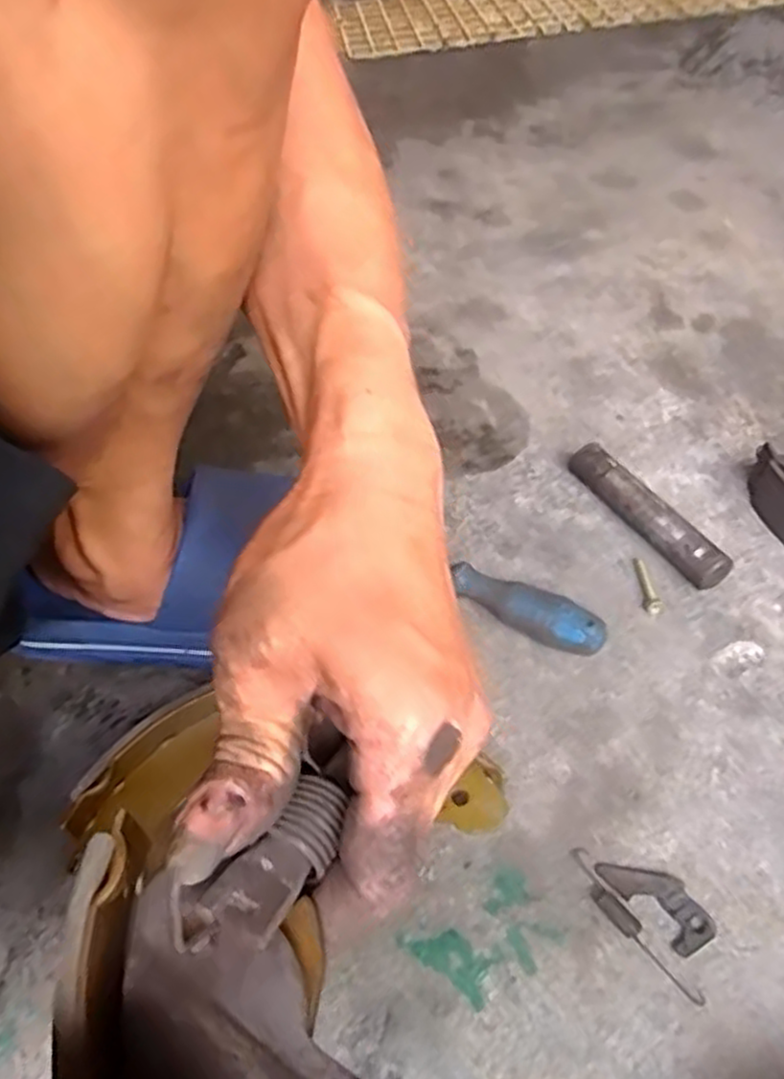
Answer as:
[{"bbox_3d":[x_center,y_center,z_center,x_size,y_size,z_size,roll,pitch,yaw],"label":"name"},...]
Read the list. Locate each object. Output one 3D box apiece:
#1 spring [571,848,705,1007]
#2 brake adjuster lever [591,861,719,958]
[{"bbox_3d":[0.108,0.176,0.342,0.011,0.006,0.078,-27,54,-18],"label":"spring"},{"bbox_3d":[0.125,0.168,0.354,0.025,0.007,0.053,-35,57,-23],"label":"brake adjuster lever"}]

